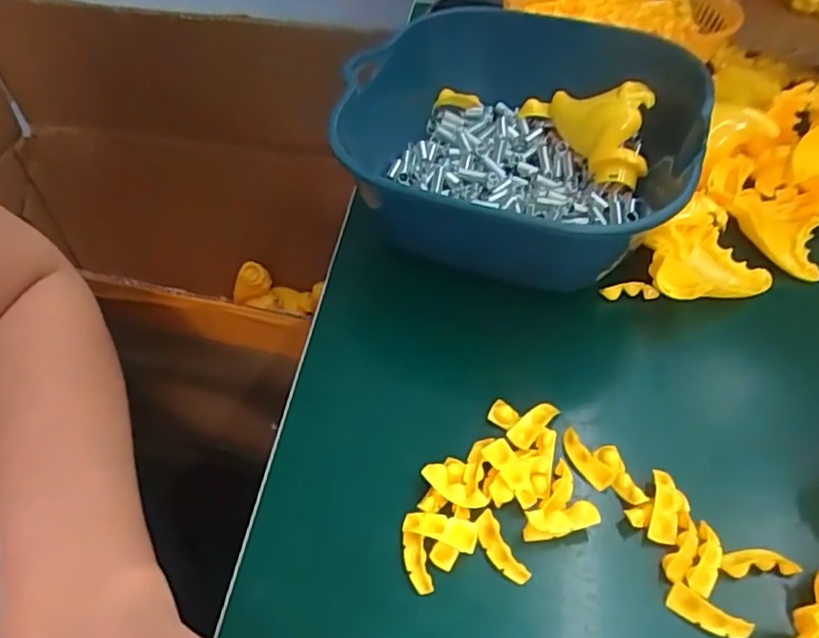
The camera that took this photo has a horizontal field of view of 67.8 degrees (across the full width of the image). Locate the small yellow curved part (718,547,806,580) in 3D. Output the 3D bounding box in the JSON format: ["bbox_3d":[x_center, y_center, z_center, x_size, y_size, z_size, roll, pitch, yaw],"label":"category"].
[{"bbox_3d":[0.135,0.095,0.237,0.027,0.011,0.010,-1,51,-2],"label":"small yellow curved part"}]

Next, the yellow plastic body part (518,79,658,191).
[{"bbox_3d":[0.107,-0.113,0.354,0.036,0.050,0.084,-25,56,-20],"label":"yellow plastic body part"}]

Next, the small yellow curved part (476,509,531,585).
[{"bbox_3d":[0.036,0.091,0.241,0.010,0.006,0.029,-21,54,-17],"label":"small yellow curved part"}]

